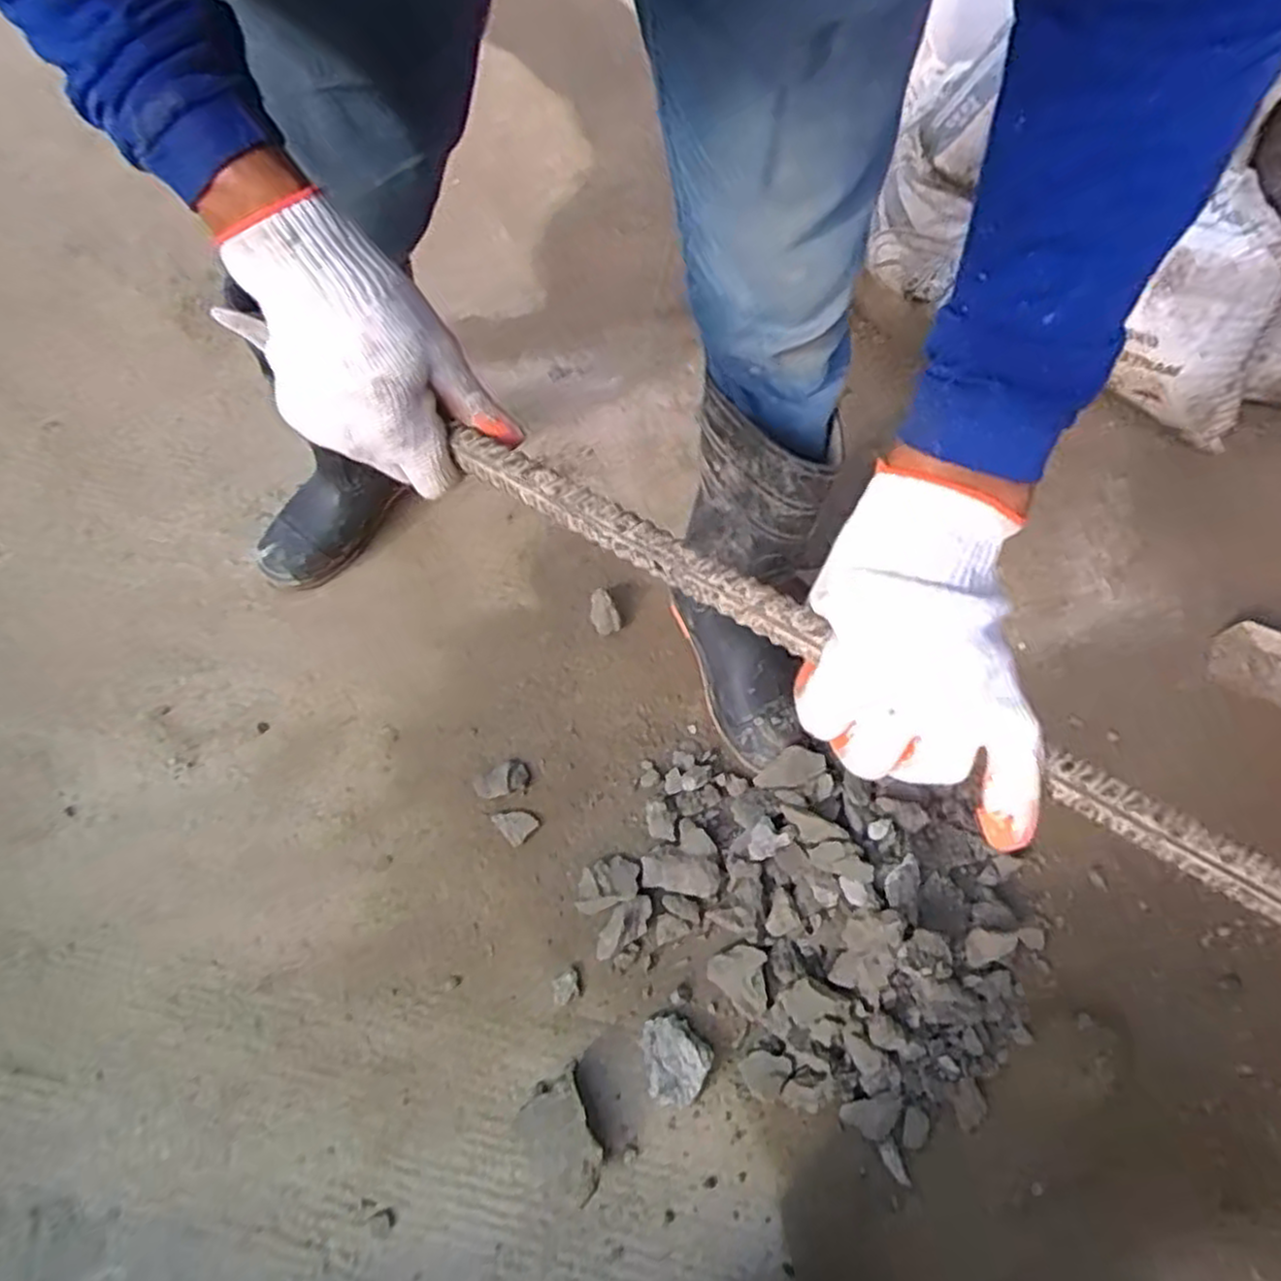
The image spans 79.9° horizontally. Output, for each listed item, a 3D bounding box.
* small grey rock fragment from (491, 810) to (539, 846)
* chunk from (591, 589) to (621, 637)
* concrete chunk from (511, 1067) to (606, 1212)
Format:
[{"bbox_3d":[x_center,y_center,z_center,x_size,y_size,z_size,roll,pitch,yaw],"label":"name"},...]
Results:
[{"bbox_3d":[-0.143,0.208,0.868,0.046,0.010,0.038,36,69,13],"label":"small grey rock fragment"},{"bbox_3d":[-0.047,-0.036,0.968,0.035,0.025,0.057,-21,68,-12],"label":"chunk"},{"bbox_3d":[-0.076,0.474,0.720,0.067,0.041,0.099,-23,69,-12],"label":"concrete chunk"}]

